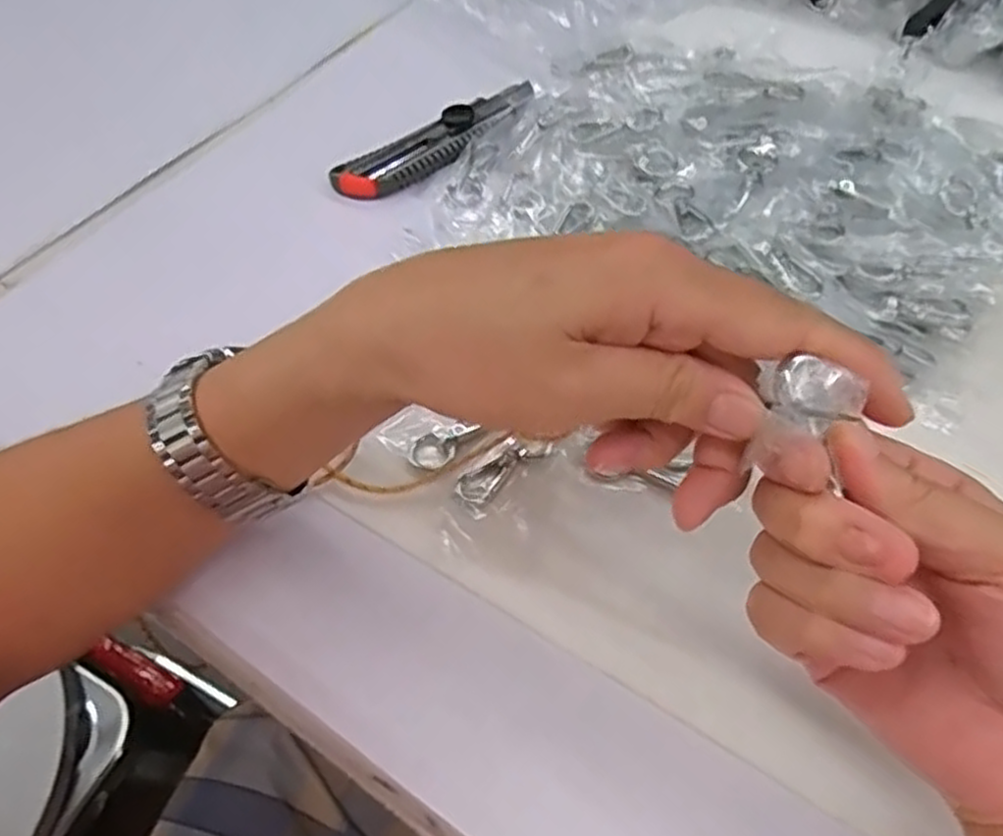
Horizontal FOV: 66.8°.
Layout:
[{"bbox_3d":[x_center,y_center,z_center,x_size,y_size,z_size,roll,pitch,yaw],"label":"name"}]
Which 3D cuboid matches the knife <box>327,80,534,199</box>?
[{"bbox_3d":[-0.036,-0.182,0.487,0.155,0.011,0.035,-36,63,-18],"label":"knife"}]

